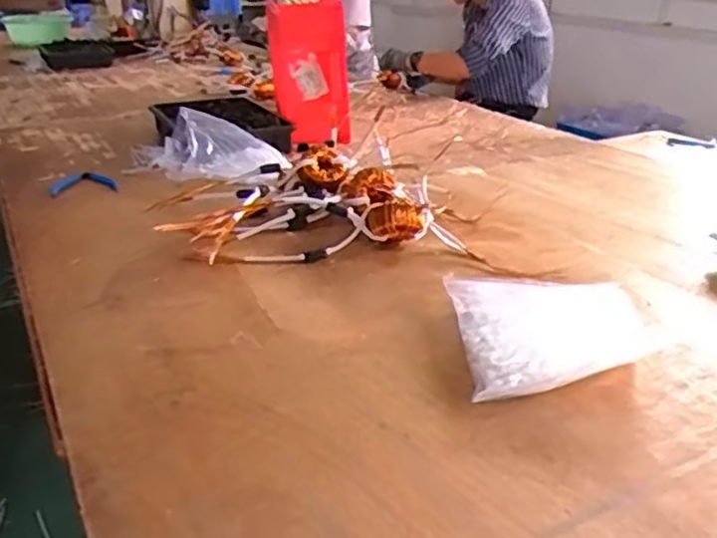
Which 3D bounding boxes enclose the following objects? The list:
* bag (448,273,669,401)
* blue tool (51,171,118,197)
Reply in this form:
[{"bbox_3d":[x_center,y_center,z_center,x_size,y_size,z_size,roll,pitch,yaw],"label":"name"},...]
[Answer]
[{"bbox_3d":[0.221,0.071,0.746,0.226,0.041,0.228,0,26,-2],"label":"bag"},{"bbox_3d":[-0.518,-0.162,1.285,0.119,0.017,0.088,-10,28,-22],"label":"blue tool"}]

